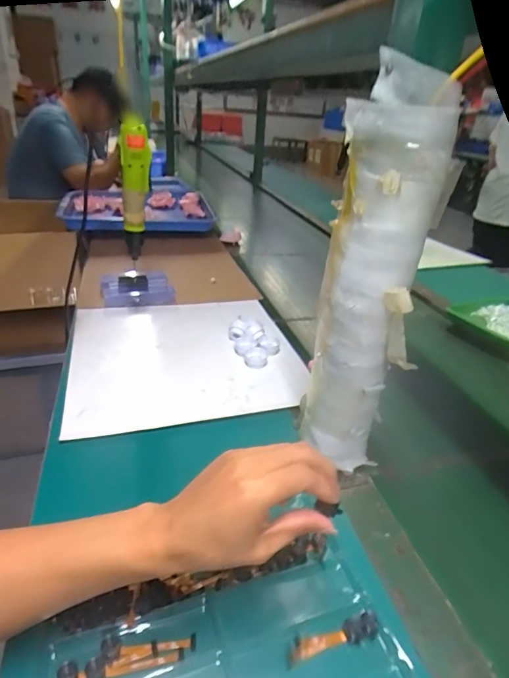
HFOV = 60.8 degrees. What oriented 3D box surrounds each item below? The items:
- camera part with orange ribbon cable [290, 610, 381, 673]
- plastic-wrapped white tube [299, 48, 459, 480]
[{"bbox_3d":[0.063,0.238,0.345,0.078,0.005,0.018,-10,49,-14],"label":"camera part with orange ribbon cable"},{"bbox_3d":[0.105,-0.026,0.412,0.070,0.383,0.078,-7,30,-19],"label":"plastic-wrapped white tube"}]

